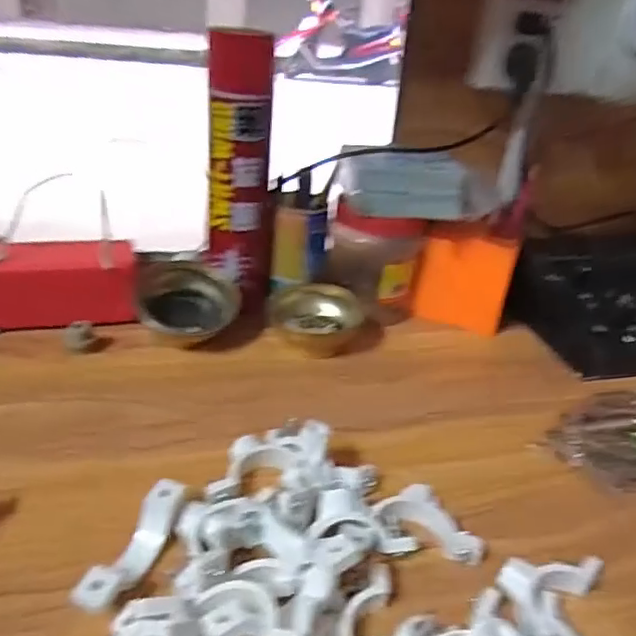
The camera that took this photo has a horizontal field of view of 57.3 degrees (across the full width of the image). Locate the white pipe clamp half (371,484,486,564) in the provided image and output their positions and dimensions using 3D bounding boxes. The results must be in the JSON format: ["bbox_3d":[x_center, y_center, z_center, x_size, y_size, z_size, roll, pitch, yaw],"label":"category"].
[{"bbox_3d":[0.072,0.137,0.391,0.068,0.012,0.054,6,30,0],"label":"white pipe clamp half"}]

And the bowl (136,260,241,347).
[{"bbox_3d":[-0.130,-0.012,0.583,0.100,0.065,0.081,0,31,-9],"label":"bowl"}]

